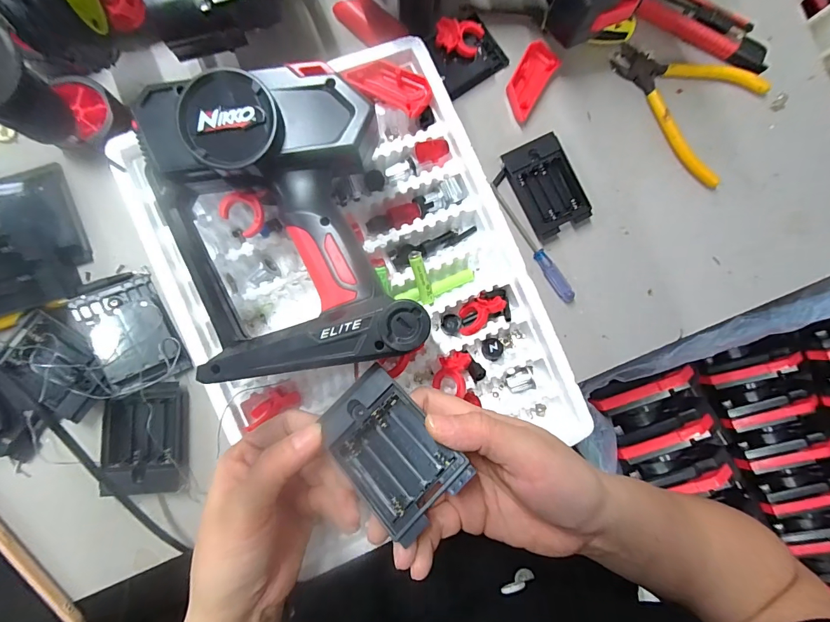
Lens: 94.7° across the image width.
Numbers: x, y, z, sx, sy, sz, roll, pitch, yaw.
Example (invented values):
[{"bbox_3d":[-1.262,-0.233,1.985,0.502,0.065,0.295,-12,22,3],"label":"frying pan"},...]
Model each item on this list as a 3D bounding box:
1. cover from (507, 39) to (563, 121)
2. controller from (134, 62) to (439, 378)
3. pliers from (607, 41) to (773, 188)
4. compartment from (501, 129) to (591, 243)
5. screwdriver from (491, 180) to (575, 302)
[{"bbox_3d":[0.102,-0.207,0.345,0.032,0.014,0.069,33,85,-4],"label":"cover"},{"bbox_3d":[-0.080,-0.054,0.230,0.137,0.061,0.181,-15,89,-6],"label":"controller"},{"bbox_3d":[0.266,-0.207,0.361,0.109,0.011,0.150,-42,92,-6],"label":"pliers"},{"bbox_3d":[0.118,-0.111,0.342,0.055,0.014,0.080,-28,91,-6],"label":"compartment"},{"bbox_3d":[0.105,-0.059,0.340,0.013,0.008,0.124,-35,91,-6],"label":"screwdriver"}]

